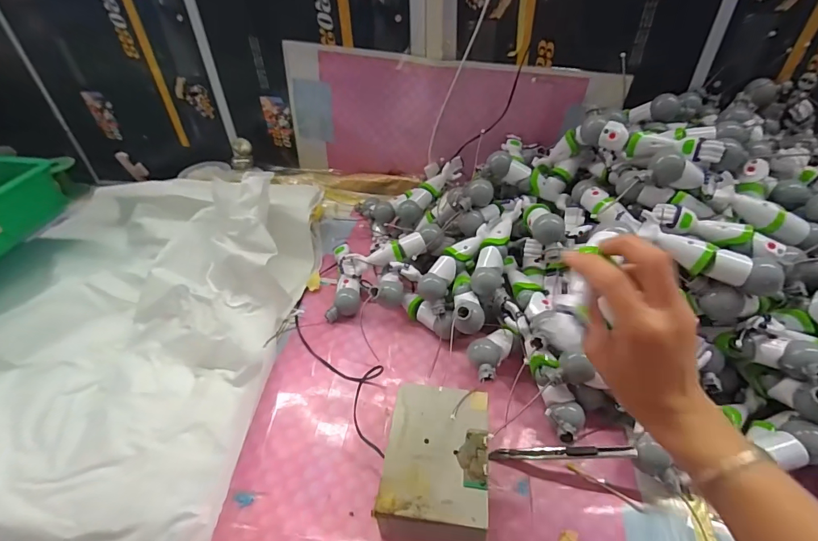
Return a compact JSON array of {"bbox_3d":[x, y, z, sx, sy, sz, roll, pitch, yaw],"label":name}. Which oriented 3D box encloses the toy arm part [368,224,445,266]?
[{"bbox_3d":[-0.003,-0.031,0.562,0.106,0.027,0.037,-23,48,0],"label":"toy arm part"}]

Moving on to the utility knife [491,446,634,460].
[{"bbox_3d":[0.147,0.178,0.399,0.134,0.010,0.010,-9,44,16],"label":"utility knife"}]

